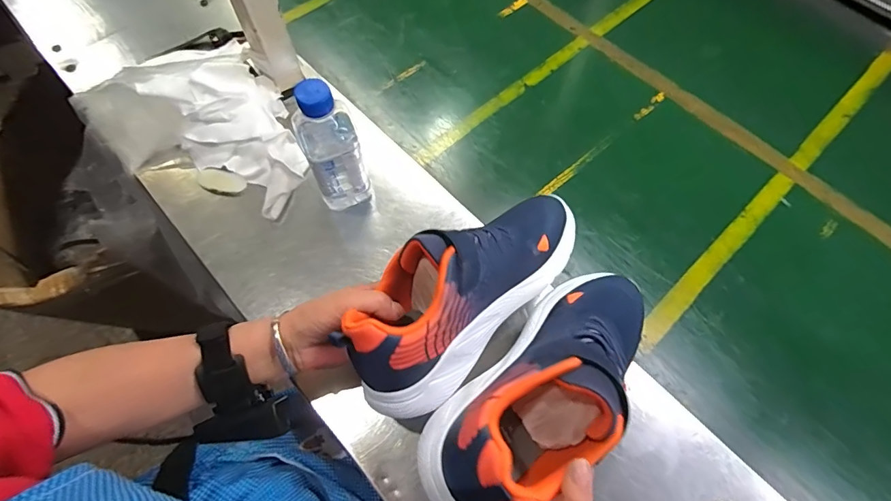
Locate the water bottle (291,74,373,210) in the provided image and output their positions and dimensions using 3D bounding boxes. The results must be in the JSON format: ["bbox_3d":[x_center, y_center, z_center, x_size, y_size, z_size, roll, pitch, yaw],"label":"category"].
[{"bbox_3d":[-0.120,-0.109,0.471,0.057,0.164,0.064,-21,67,-11],"label":"water bottle"}]

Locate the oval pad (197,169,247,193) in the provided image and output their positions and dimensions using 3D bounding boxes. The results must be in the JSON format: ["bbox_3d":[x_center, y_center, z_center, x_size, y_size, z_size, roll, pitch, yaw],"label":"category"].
[{"bbox_3d":[-0.276,-0.086,0.542,0.062,0.004,0.029,11,65,4],"label":"oval pad"}]

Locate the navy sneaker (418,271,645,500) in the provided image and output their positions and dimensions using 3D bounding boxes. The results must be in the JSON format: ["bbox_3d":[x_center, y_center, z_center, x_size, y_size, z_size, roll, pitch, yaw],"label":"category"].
[{"bbox_3d":[0.100,0.098,0.360,0.103,0.096,0.259,42,53,15],"label":"navy sneaker"}]

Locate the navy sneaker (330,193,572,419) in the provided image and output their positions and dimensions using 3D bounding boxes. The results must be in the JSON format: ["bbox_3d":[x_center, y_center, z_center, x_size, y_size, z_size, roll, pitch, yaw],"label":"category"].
[{"bbox_3d":[0.026,0.022,0.386,0.253,0.080,0.106,-38,72,-26],"label":"navy sneaker"}]

